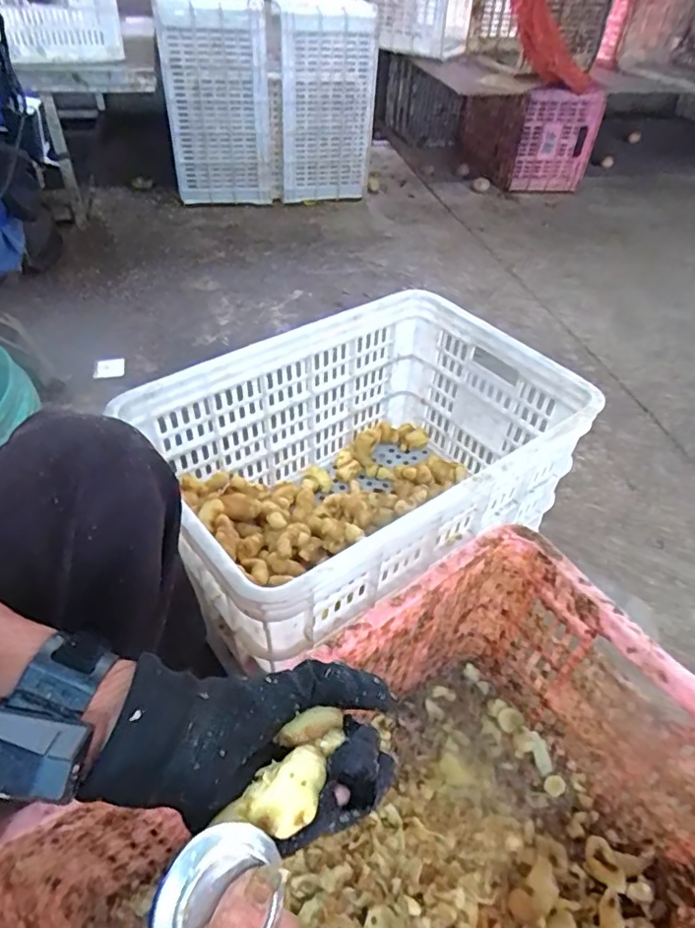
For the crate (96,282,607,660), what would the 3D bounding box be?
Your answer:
[{"bbox_3d":[0.015,0.027,0.784,0.513,0.298,0.358,-30,53,-28],"label":"crate"}]

